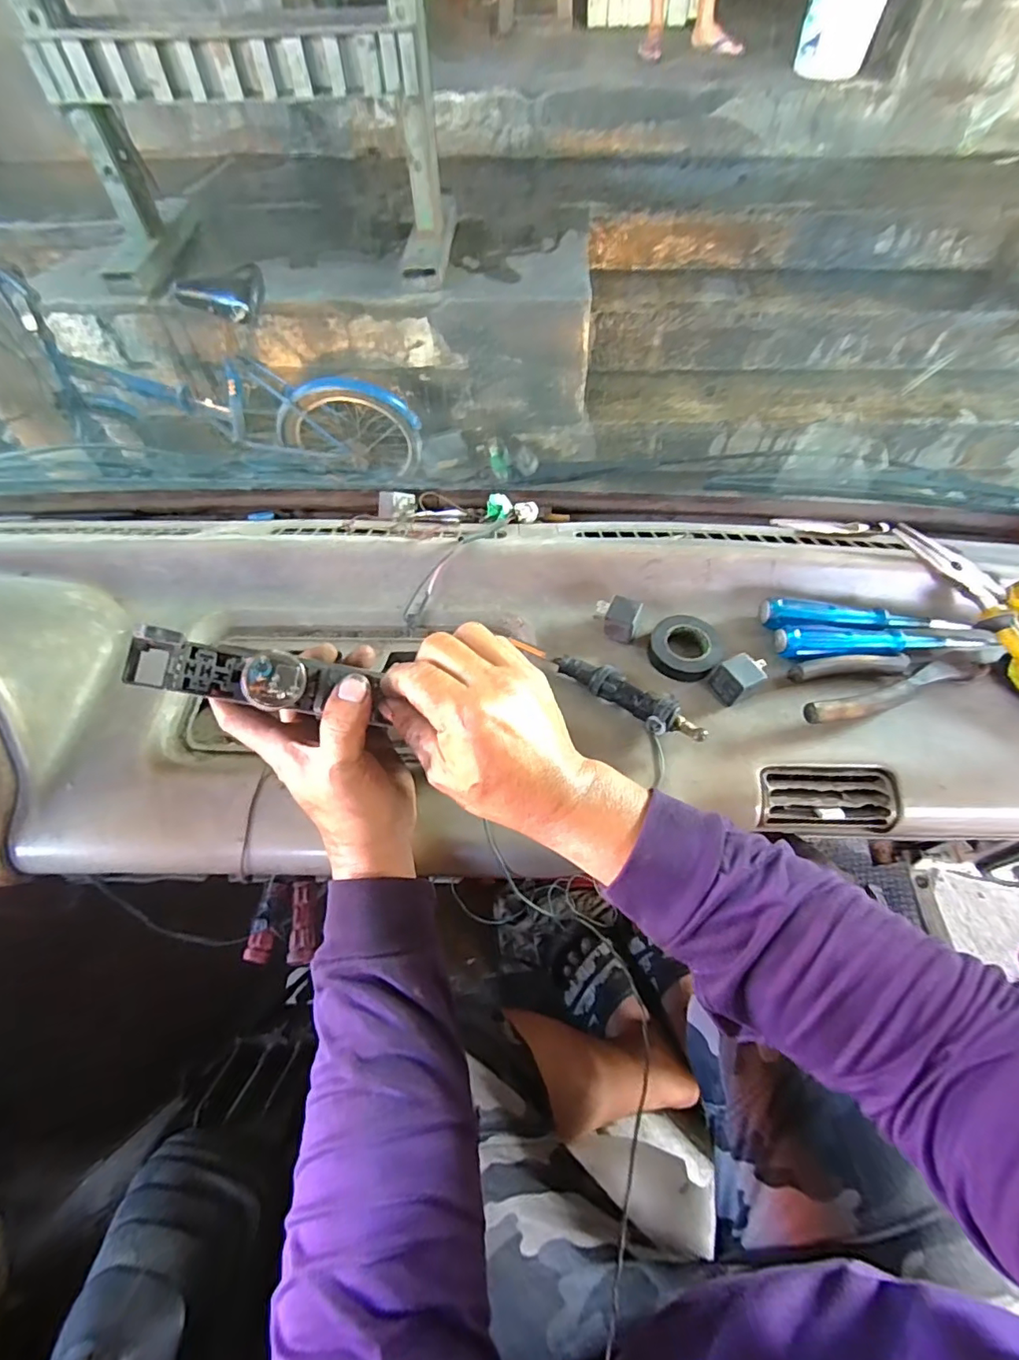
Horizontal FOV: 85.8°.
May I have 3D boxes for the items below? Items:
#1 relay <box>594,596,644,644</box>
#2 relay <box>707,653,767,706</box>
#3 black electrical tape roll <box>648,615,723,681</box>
[{"bbox_3d":[0.094,-0.055,0.479,0.038,0.027,0.033,17,61,9],"label":"relay"},{"bbox_3d":[0.188,-0.003,0.449,0.040,0.029,0.028,-29,64,-17],"label":"relay"},{"bbox_3d":[0.149,-0.028,0.468,0.057,0.017,0.055,0,59,-1],"label":"black electrical tape roll"}]

